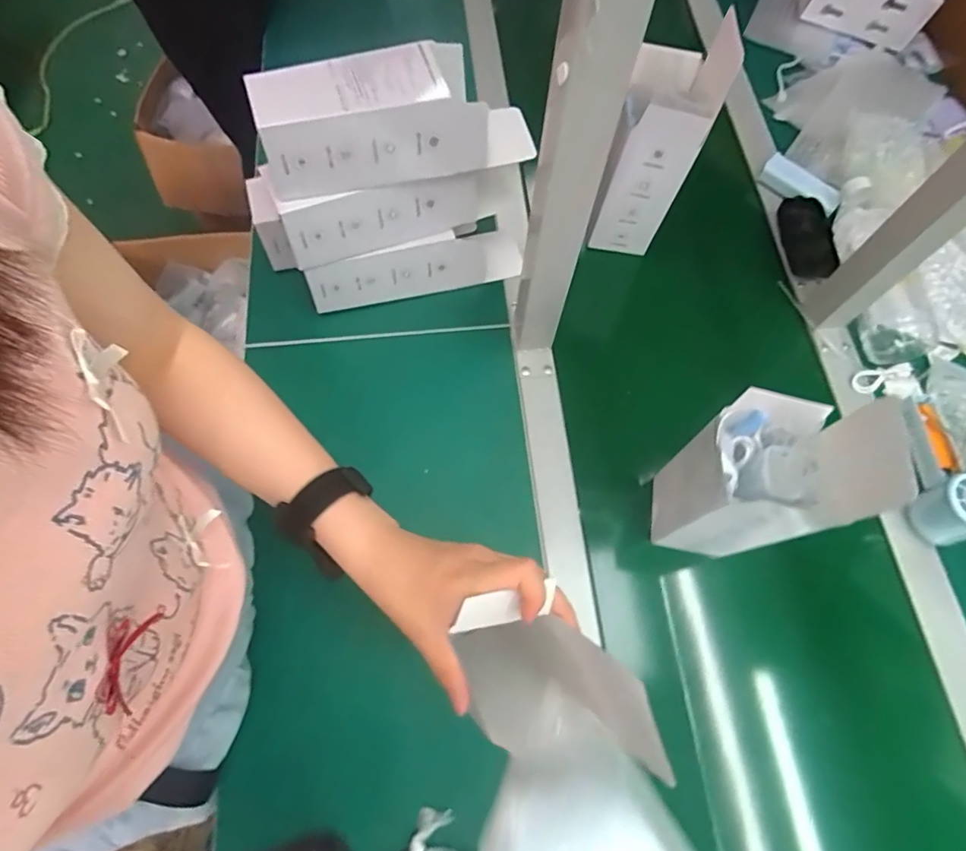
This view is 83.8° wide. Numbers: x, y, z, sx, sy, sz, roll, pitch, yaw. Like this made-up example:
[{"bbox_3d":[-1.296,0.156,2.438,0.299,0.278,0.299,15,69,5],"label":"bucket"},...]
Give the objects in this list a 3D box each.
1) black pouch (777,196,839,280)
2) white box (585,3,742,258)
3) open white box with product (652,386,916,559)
[{"bbox_3d":[0.391,-0.226,0.654,0.053,0.027,0.113,6,68,3],"label":"black pouch"},{"bbox_3d":[0.180,-0.286,0.566,0.085,0.231,0.083,15,69,6],"label":"white box"},{"bbox_3d":[0.212,0.043,0.427,0.084,0.212,0.089,6,68,3],"label":"open white box with product"}]

